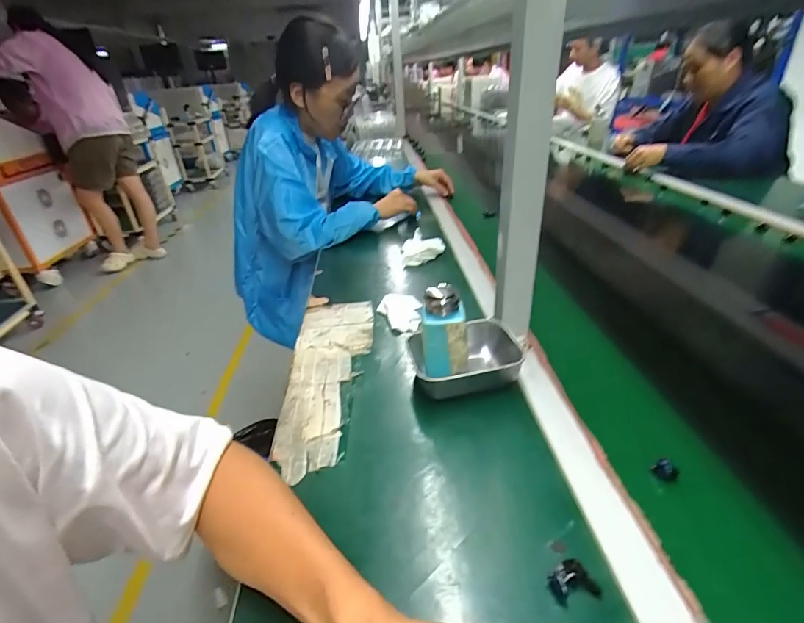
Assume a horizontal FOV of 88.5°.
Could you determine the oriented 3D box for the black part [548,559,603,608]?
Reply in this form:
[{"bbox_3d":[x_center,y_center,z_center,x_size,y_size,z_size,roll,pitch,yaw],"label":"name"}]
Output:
[{"bbox_3d":[0.130,0.207,0.313,0.031,0.012,0.028,-16,33,-18],"label":"black part"}]

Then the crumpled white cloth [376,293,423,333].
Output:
[{"bbox_3d":[-0.005,0.002,0.682,0.072,0.018,0.091,-1,31,6],"label":"crumpled white cloth"}]

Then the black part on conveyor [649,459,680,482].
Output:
[{"bbox_3d":[0.251,0.152,0.394,0.021,0.016,0.011,19,38,34],"label":"black part on conveyor"}]

